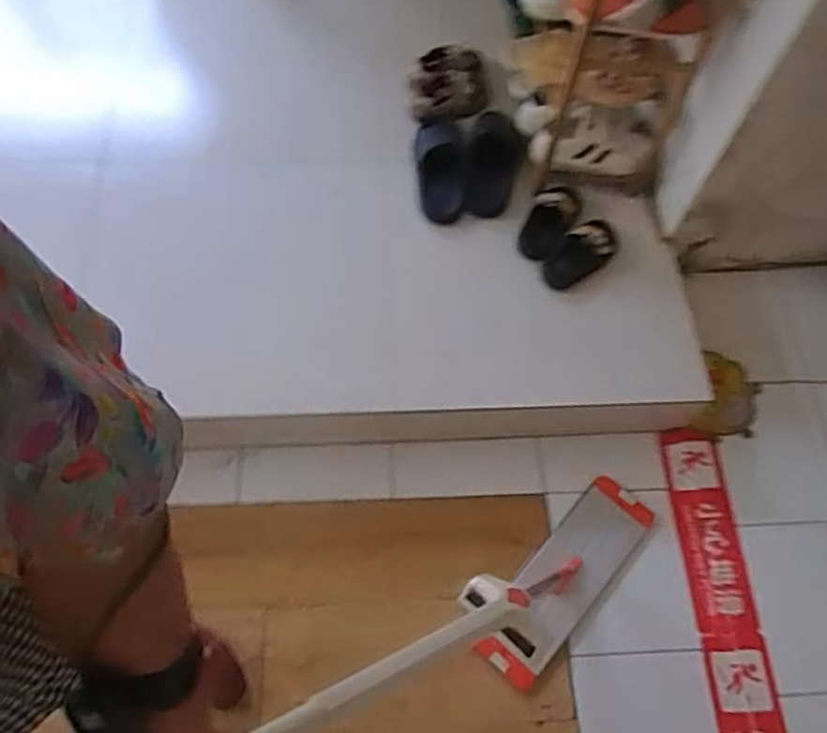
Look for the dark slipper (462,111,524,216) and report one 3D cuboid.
[{"bbox_3d":[0.174,-0.445,1.505,0.120,0.050,0.265,11,63,7],"label":"dark slipper"}]

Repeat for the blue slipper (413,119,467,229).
[{"bbox_3d":[0.064,-0.422,1.522,0.106,0.057,0.254,-3,62,0],"label":"blue slipper"}]

